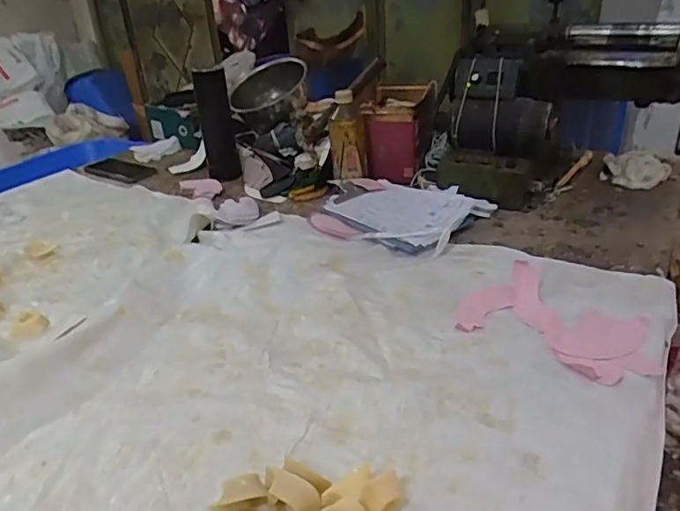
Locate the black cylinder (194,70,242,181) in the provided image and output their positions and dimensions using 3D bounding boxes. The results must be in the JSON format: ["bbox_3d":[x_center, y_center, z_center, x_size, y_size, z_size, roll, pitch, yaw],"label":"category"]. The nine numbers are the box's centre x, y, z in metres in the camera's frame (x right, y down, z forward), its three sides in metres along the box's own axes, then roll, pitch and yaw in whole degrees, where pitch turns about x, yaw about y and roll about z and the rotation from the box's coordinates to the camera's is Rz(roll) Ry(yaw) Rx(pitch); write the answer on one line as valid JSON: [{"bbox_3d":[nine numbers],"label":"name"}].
[{"bbox_3d":[-0.238,-0.247,1.069,0.065,0.222,0.076,-9,30,-10],"label":"black cylinder"}]

